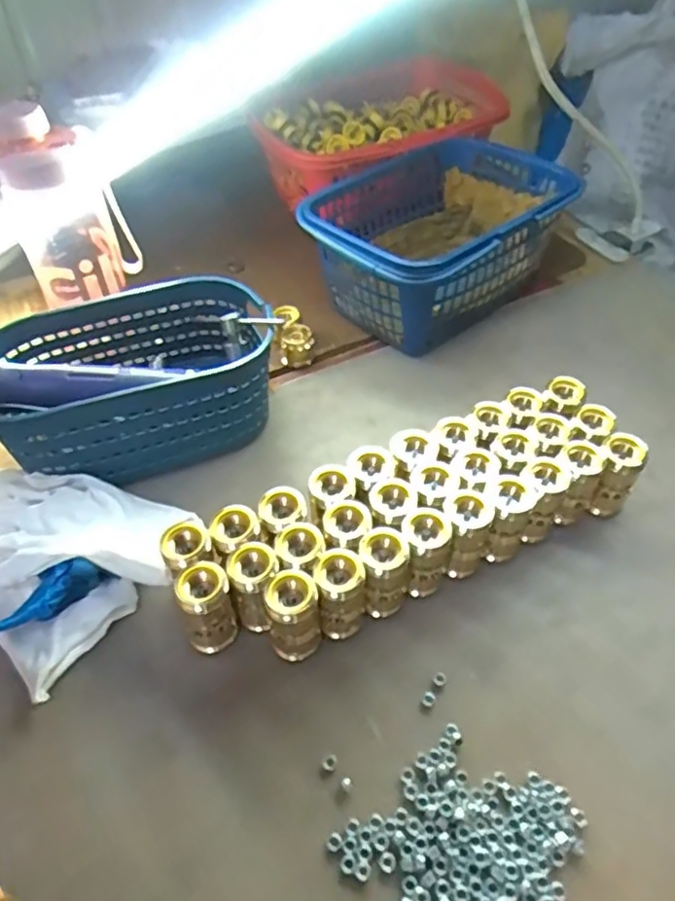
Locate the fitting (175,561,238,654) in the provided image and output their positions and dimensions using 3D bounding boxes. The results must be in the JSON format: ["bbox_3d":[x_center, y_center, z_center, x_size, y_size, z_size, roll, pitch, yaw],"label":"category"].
[{"bbox_3d":[-0.082,0.102,0.398,0.030,0.061,0.030,-11,48,-11],"label":"fitting"}]

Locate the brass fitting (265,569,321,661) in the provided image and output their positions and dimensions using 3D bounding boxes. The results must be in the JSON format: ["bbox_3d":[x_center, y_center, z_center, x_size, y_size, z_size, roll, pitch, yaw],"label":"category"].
[{"bbox_3d":[-0.028,0.104,0.393,0.031,0.061,0.032,0,47,0],"label":"brass fitting"}]

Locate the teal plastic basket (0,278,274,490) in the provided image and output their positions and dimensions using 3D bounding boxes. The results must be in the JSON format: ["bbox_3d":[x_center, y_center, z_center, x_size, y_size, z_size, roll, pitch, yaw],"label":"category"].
[{"bbox_3d":[-0.164,-0.058,0.522,0.213,0.084,0.145,-21,51,-19],"label":"teal plastic basket"}]

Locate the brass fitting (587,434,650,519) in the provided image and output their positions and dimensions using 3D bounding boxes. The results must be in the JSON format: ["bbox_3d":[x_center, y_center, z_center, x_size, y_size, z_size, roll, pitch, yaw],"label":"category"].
[{"bbox_3d":[0.206,0.018,0.461,0.029,0.057,0.027,9,48,8],"label":"brass fitting"}]

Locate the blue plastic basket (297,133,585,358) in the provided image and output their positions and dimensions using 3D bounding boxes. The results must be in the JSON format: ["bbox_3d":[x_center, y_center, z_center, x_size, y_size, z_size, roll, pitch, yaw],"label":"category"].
[{"bbox_3d":[0.104,-0.206,0.628,0.272,0.124,0.176,-26,52,-23],"label":"blue plastic basket"}]

